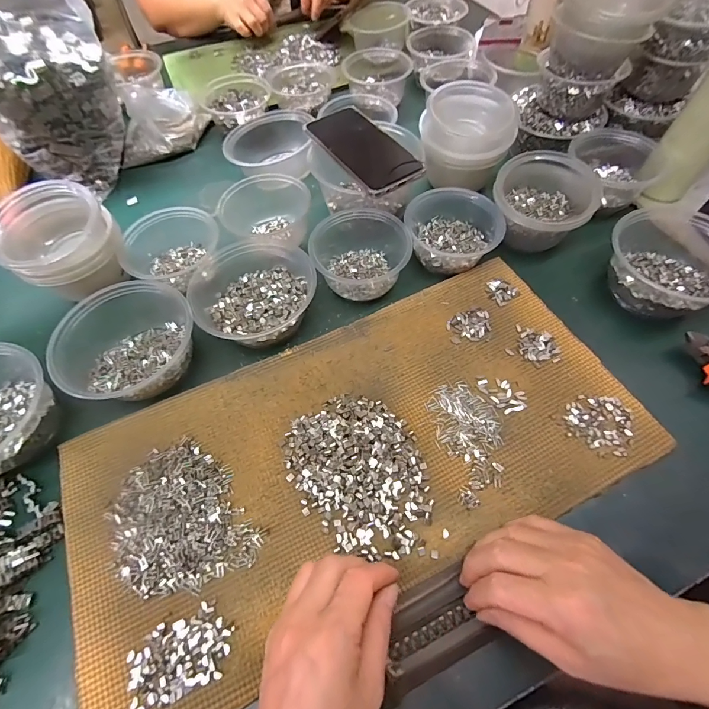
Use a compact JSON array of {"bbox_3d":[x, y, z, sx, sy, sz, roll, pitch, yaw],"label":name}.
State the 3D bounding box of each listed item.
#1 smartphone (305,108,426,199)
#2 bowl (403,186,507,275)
[{"bbox_3d":[0.013,-0.254,0.458,0.085,0.009,0.156,-28,64,-13],"label":"smartphone"},{"bbox_3d":[0.119,-0.154,0.467,0.100,0.049,0.104,-1,61,1],"label":"bowl"}]

